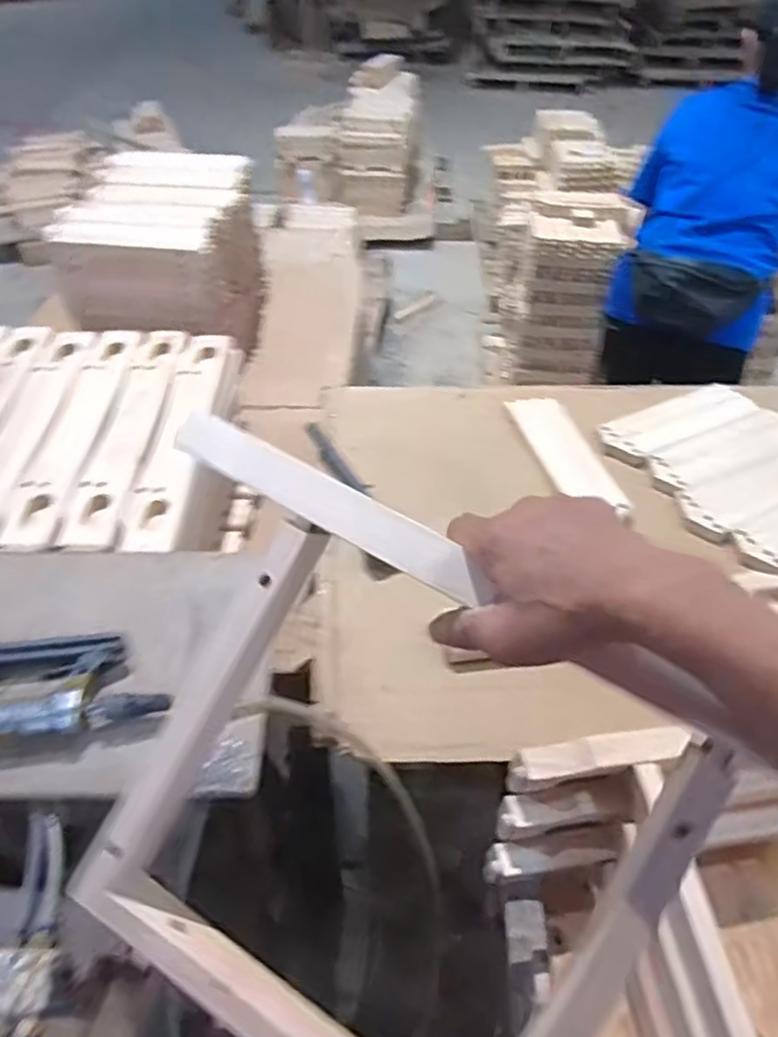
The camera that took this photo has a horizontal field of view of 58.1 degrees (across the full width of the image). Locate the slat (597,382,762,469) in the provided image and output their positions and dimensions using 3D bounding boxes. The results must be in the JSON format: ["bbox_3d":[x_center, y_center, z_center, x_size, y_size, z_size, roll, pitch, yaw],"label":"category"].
[{"bbox_3d":[0.471,-0.166,1.158,0.274,0.017,0.100,-21,49,-22],"label":"slat"}]

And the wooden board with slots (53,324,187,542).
[{"bbox_3d":[-0.370,-0.139,1.003,0.073,0.017,0.462,2,45,-1],"label":"wooden board with slots"}]

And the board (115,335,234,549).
[{"bbox_3d":[-0.295,-0.144,1.000,0.072,0.024,0.473,1,45,-1],"label":"board"}]

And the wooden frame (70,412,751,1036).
[{"bbox_3d":[-0.028,0.157,0.416,0.354,0.041,0.314,27,91,15],"label":"wooden frame"}]

